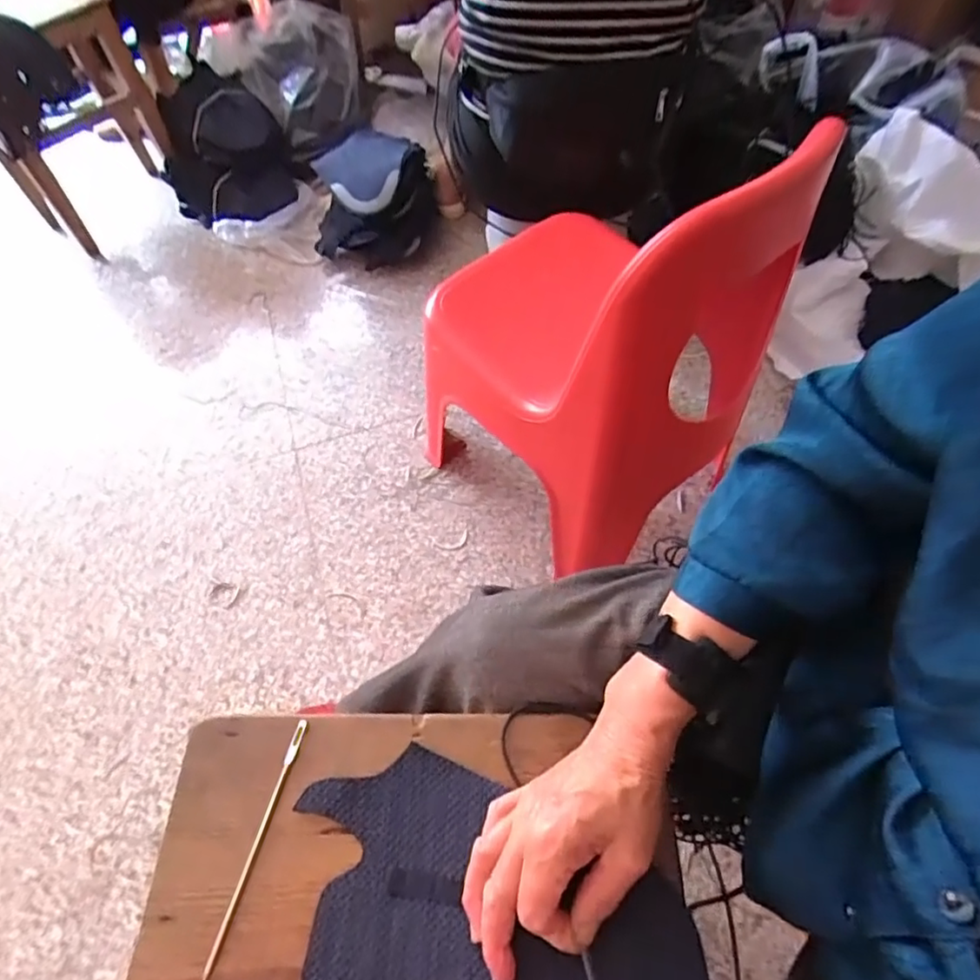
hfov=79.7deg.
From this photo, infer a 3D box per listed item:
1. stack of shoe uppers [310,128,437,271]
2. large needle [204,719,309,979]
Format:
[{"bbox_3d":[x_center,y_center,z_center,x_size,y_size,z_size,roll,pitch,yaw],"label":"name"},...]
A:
[{"bbox_3d":[-0.275,-0.685,1.373,0.283,0.188,0.274,-8,57,-2],"label":"stack of shoe uppers"},{"bbox_3d":[-0.151,0.228,0.385,0.008,0.009,0.147,11,58,10],"label":"large needle"}]

